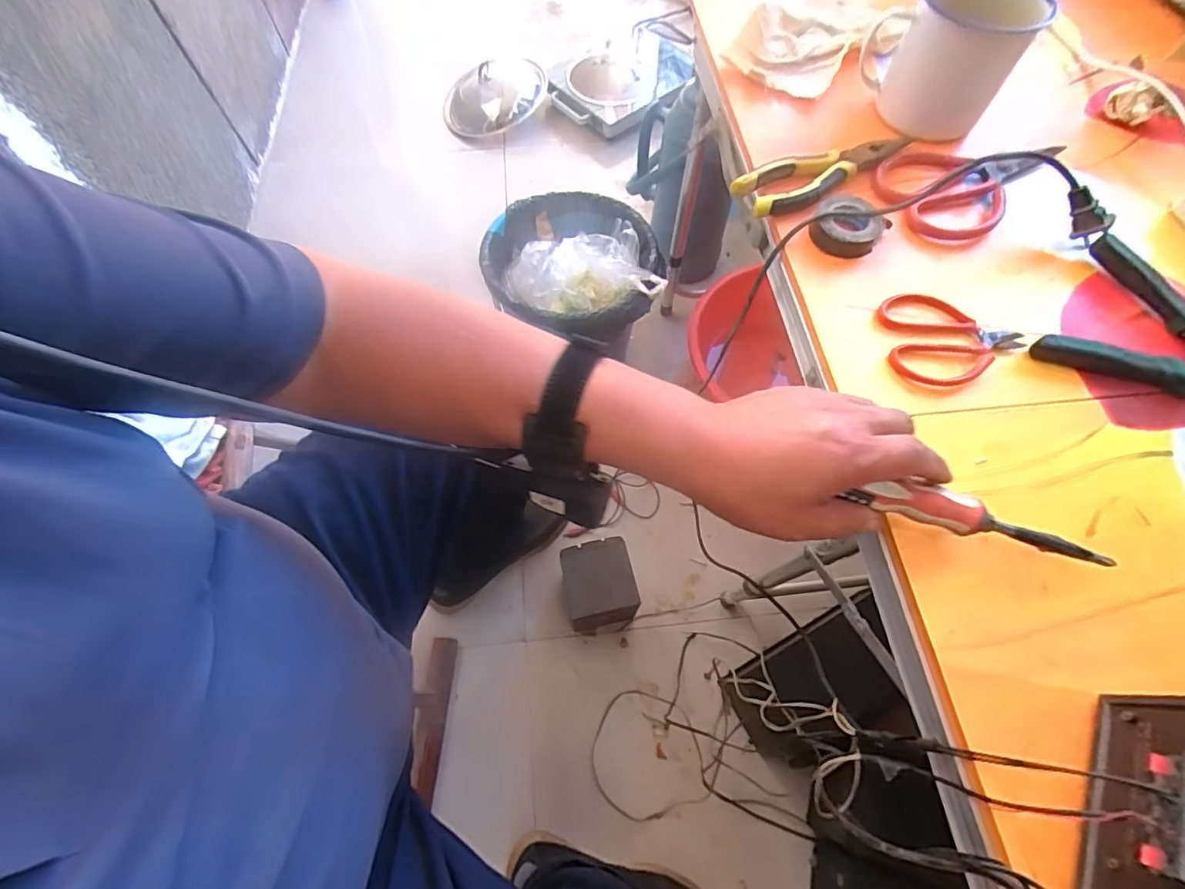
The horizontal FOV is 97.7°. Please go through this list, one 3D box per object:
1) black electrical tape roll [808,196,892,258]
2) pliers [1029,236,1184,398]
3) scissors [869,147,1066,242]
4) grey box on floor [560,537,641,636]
[{"bbox_3d":[0.212,-0.181,0.433,0.053,0.021,0.055,0,64,0],"label":"black electrical tape roll"},{"bbox_3d":[0.428,-0.073,0.382,0.152,0.018,0.130,38,70,16],"label":"pliers"},{"bbox_3d":[0.329,-0.247,0.461,0.178,0.028,0.105,-41,71,-17],"label":"scissors"},{"bbox_3d":[0.010,0.216,0.780,0.093,0.146,0.105,-12,65,-6],"label":"grey box on floor"}]

